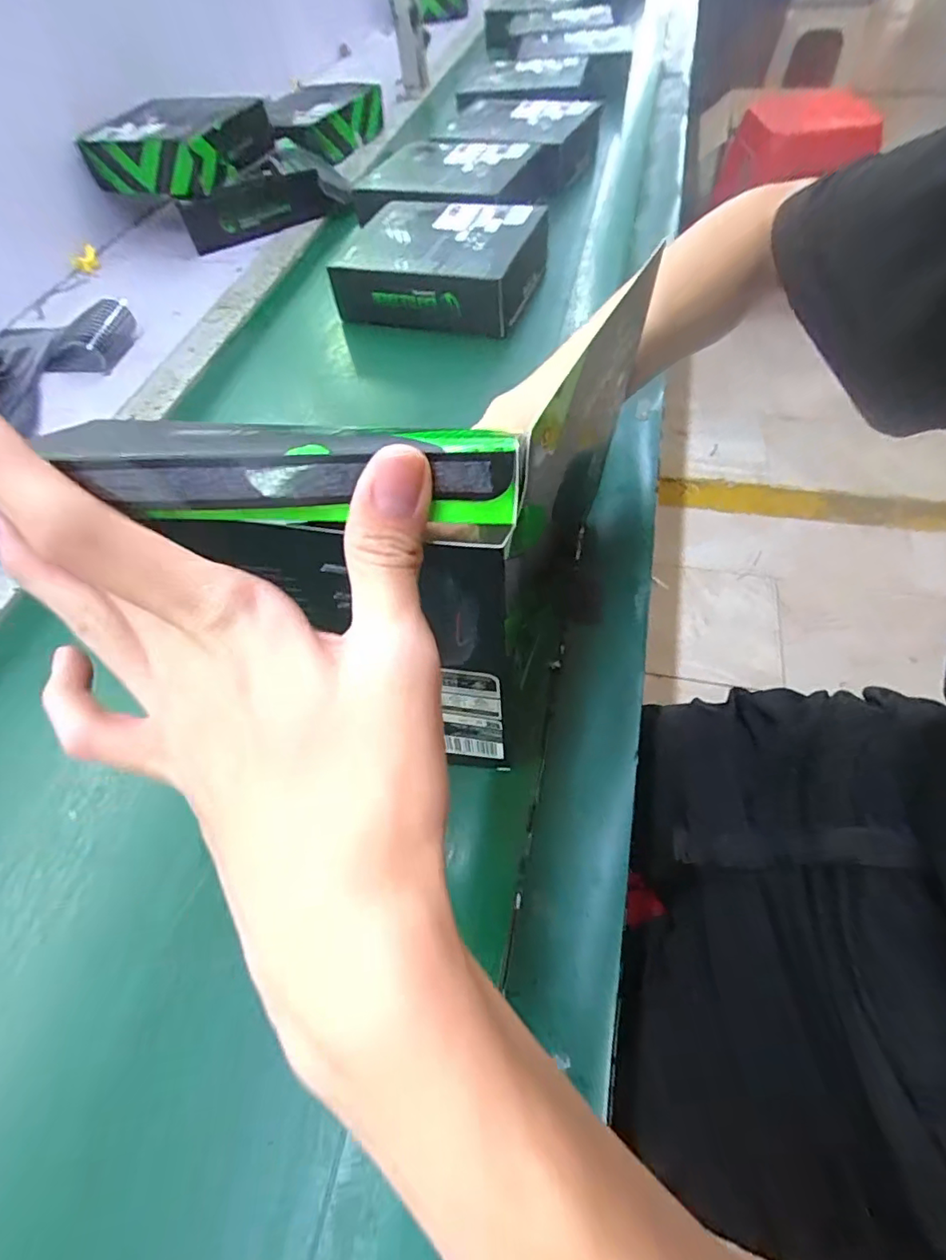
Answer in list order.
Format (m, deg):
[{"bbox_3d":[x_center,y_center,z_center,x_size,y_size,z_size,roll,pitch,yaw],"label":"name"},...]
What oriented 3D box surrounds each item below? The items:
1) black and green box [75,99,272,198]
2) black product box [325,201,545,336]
[{"bbox_3d":[-0.354,-0.586,0.666,0.172,0.055,0.150,19,61,17],"label":"black and green box"},{"bbox_3d":[-0.032,-0.374,0.568,0.185,0.057,0.161,17,60,15],"label":"black product box"}]

